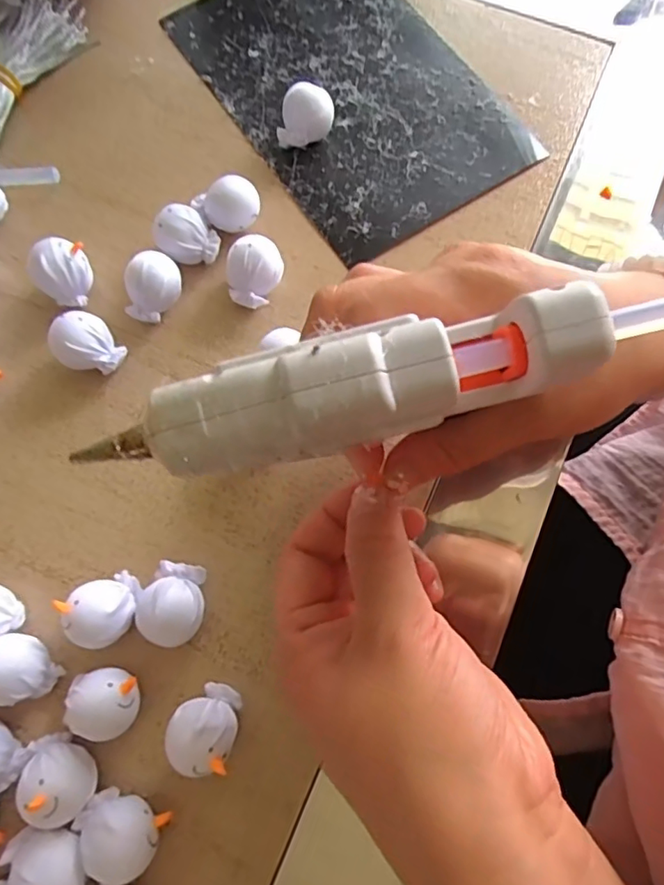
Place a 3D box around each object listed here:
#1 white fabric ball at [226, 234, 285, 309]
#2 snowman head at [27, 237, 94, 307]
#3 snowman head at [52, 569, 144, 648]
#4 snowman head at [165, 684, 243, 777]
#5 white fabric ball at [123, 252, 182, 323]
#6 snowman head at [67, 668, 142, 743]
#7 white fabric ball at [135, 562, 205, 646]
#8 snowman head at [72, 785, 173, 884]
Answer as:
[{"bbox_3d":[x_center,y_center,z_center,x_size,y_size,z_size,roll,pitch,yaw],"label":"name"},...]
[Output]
[{"bbox_3d":[-0.036,-0.080,0.264,0.026,0.025,0.028,0,74,0],"label":"white fabric ball"},{"bbox_3d":[-0.128,-0.081,0.263,0.022,0.027,0.024,0,74,0],"label":"snowman head"},{"bbox_3d":[-0.091,0.067,0.222,0.026,0.025,0.026,-17,75,-5],"label":"snowman head"},{"bbox_3d":[-0.048,0.109,0.210,0.024,0.026,0.028,13,75,3],"label":"snowman head"},{"bbox_3d":[-0.085,-0.073,0.262,0.030,0.026,0.022,-37,78,-10],"label":"white fabric ball"},{"bbox_3d":[-0.086,0.100,0.214,0.024,0.023,0.024,0,74,0],"label":"snowman head"},{"bbox_3d":[-0.063,0.065,0.223,0.023,0.025,0.030,3,74,1],"label":"white fabric ball"},{"bbox_3d":[-0.078,0.142,0.201,0.031,0.025,0.022,22,75,6],"label":"snowman head"}]

